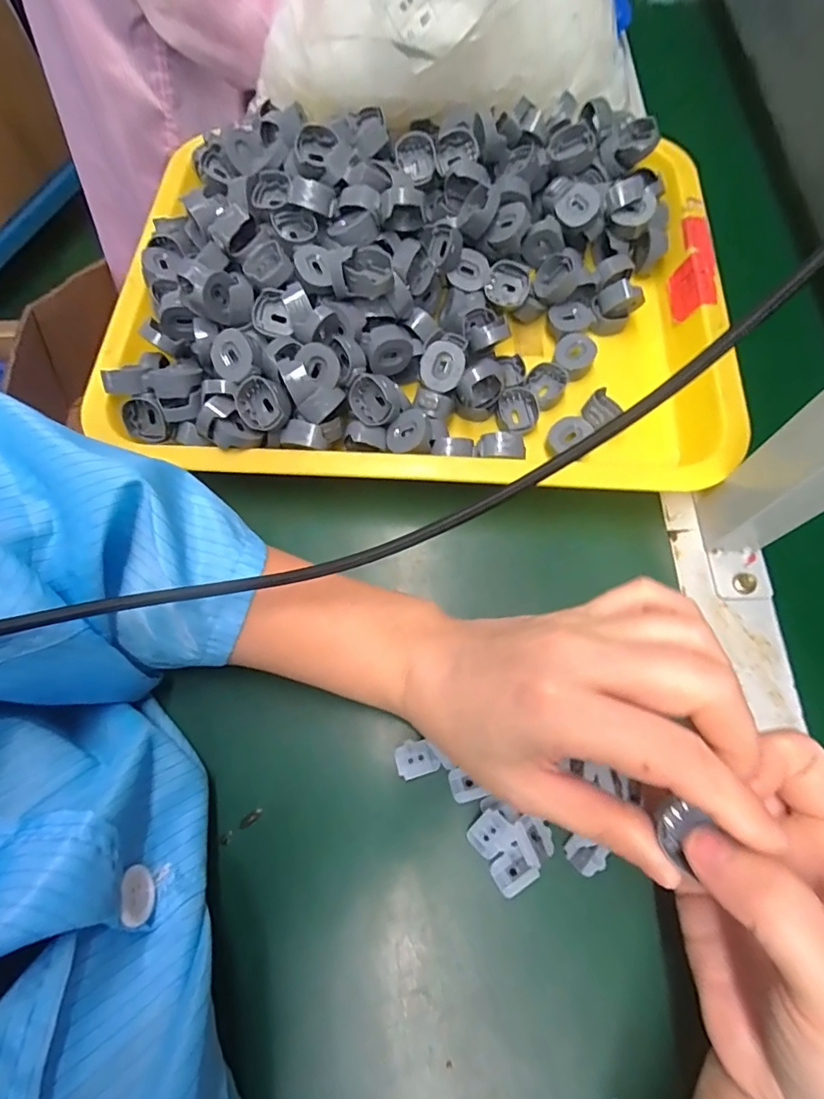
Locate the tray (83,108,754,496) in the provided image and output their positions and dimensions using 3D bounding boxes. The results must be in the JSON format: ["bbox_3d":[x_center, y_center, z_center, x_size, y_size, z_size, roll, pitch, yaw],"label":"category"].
[{"bbox_3d":[0.008,-0.170,0.319,0.374,0.077,0.274,4,68,3],"label":"tray"}]

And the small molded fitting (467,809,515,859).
[{"bbox_3d":[0.036,0.133,0.233,0.019,0.010,0.016,-43,73,-14],"label":"small molded fitting"}]

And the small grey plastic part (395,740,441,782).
[{"bbox_3d":[0.002,0.104,0.250,0.020,0.004,0.017,-15,68,-5],"label":"small grey plastic part"}]

